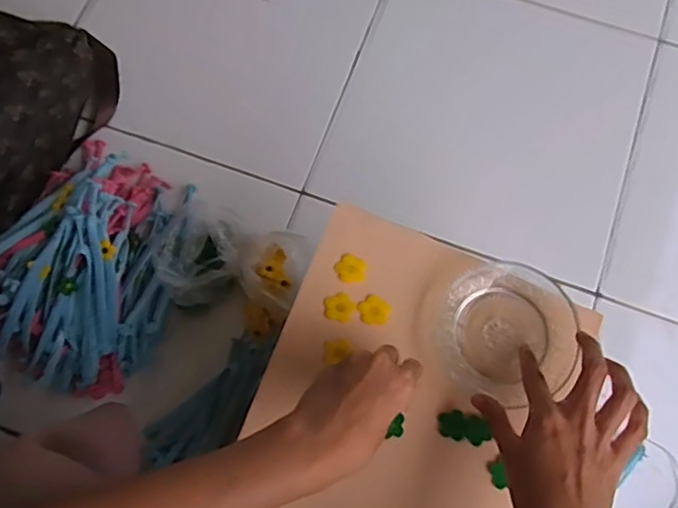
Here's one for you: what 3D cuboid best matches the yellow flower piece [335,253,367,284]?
[{"bbox_3d":[0.010,0.013,0.504,0.026,0.004,0.024,0,74,-1],"label":"yellow flower piece"}]

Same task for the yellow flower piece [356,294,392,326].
[{"bbox_3d":[0.029,0.047,0.497,0.027,0.004,0.024,30,75,7],"label":"yellow flower piece"}]

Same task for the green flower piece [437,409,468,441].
[{"bbox_3d":[0.089,0.135,0.472,0.021,0.004,0.022,0,74,-1],"label":"green flower piece"}]

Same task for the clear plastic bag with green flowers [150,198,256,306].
[{"bbox_3d":[-0.160,-0.004,0.705,0.100,0.090,0.119,-3,74,-2],"label":"clear plastic bag with green flowers"}]

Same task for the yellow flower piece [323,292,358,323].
[{"bbox_3d":[0.001,0.043,0.494,0.026,0.004,0.024,12,74,2],"label":"yellow flower piece"}]

